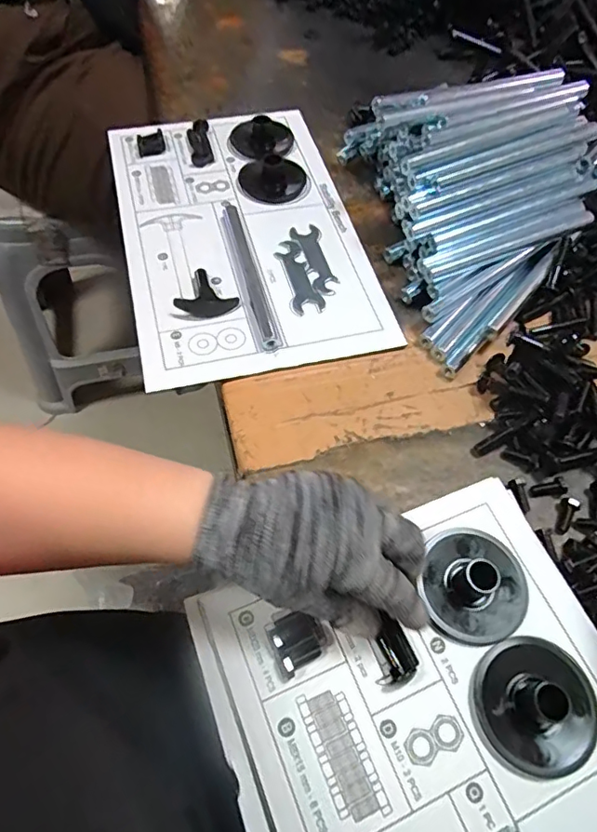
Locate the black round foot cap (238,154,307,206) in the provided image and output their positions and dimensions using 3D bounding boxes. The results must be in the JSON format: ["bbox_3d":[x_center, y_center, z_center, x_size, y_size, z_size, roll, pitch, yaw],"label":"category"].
[{"bbox_3d":[-0.026,-0.252,0.567,0.068,0.019,0.064,1,59,-2],"label":"black round foot cap"}]

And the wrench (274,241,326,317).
[{"bbox_3d":[0.000,-0.132,0.511,0.030,0.004,0.093,-12,61,-10],"label":"wrench"}]

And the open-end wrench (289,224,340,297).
[{"bbox_3d":[0.018,-0.151,0.523,0.028,0.004,0.093,-13,61,-10],"label":"open-end wrench"}]

